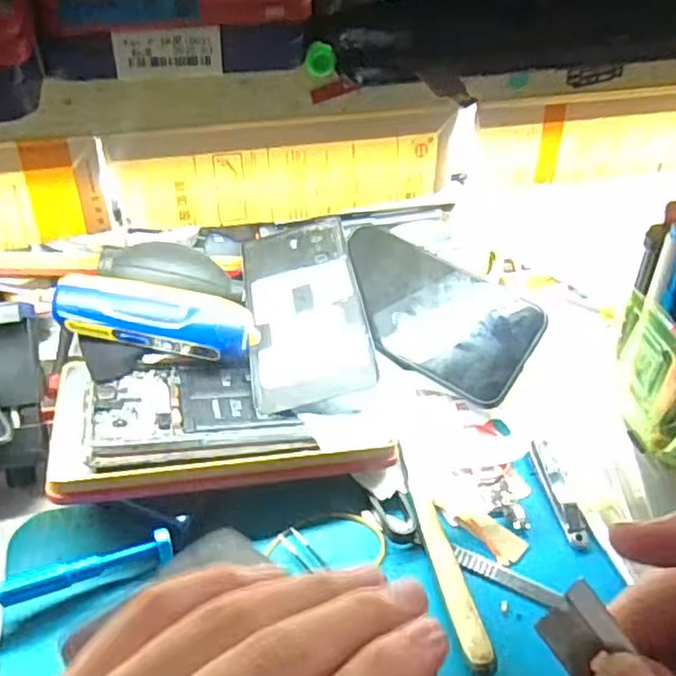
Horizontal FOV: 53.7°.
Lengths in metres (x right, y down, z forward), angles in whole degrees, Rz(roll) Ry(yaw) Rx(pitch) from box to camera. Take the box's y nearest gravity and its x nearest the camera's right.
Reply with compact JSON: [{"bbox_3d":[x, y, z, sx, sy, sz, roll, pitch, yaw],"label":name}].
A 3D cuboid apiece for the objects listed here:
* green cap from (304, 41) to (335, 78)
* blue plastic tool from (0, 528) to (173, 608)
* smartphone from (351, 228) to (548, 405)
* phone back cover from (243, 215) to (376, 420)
[{"bbox_3d":[-0.007,-0.112,0.268,0.012,0.012,0.009,1,41,-2],"label":"green cap"},{"bbox_3d":[-0.136,0.110,0.309,0.116,0.008,0.013,-13,44,-18],"label":"blue plastic tool"},{"bbox_3d":[0.058,-0.016,0.432,0.138,0.015,0.071,31,85,26],"label":"smartphone"},{"bbox_3d":[-0.022,-0.022,0.428,0.072,0.011,0.158,-11,48,0],"label":"phone back cover"}]

